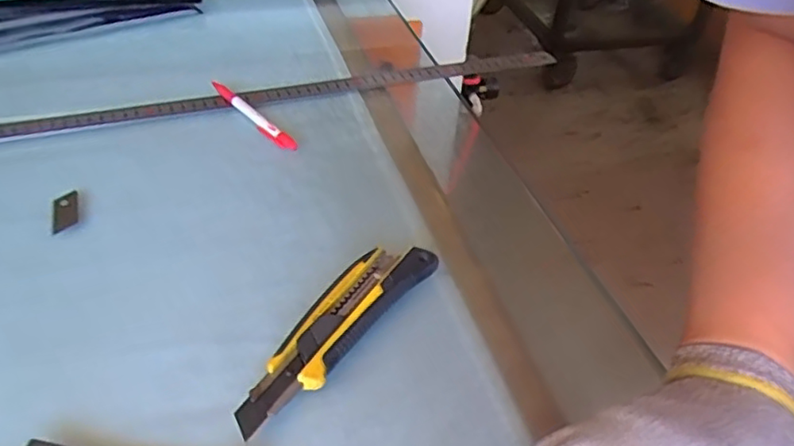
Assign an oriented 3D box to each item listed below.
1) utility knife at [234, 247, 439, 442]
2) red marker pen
[{"bbox_3d":[-0.038,0.061,0.372,0.042,0.022,0.160,27,47,27],"label":"utility knife"},{"bbox_3d":[-0.132,-0.100,0.558,0.012,0.010,0.136,-29,49,-30],"label":"red marker pen"}]

